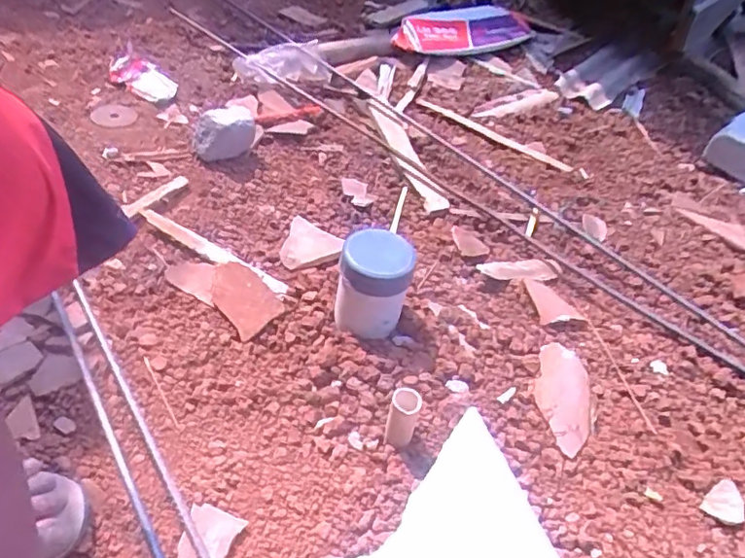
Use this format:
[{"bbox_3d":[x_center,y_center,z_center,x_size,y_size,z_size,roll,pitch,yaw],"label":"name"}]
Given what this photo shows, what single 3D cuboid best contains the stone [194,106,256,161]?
[{"bbox_3d":[-0.253,-0.246,0.989,0.102,0.079,0.072,-8,47,-17],"label":"stone"}]

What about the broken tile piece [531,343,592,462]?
[{"bbox_3d":[0.239,0.144,0.725,0.071,0.014,0.156,17,48,11],"label":"broken tile piece"}]

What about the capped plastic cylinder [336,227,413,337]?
[{"bbox_3d":[0.001,0.008,0.745,0.092,0.120,0.099,10,46,4],"label":"capped plastic cylinder"}]

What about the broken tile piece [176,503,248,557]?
[{"bbox_3d":[-0.163,0.257,0.575,0.053,0.004,0.056,16,48,10],"label":"broken tile piece"}]

